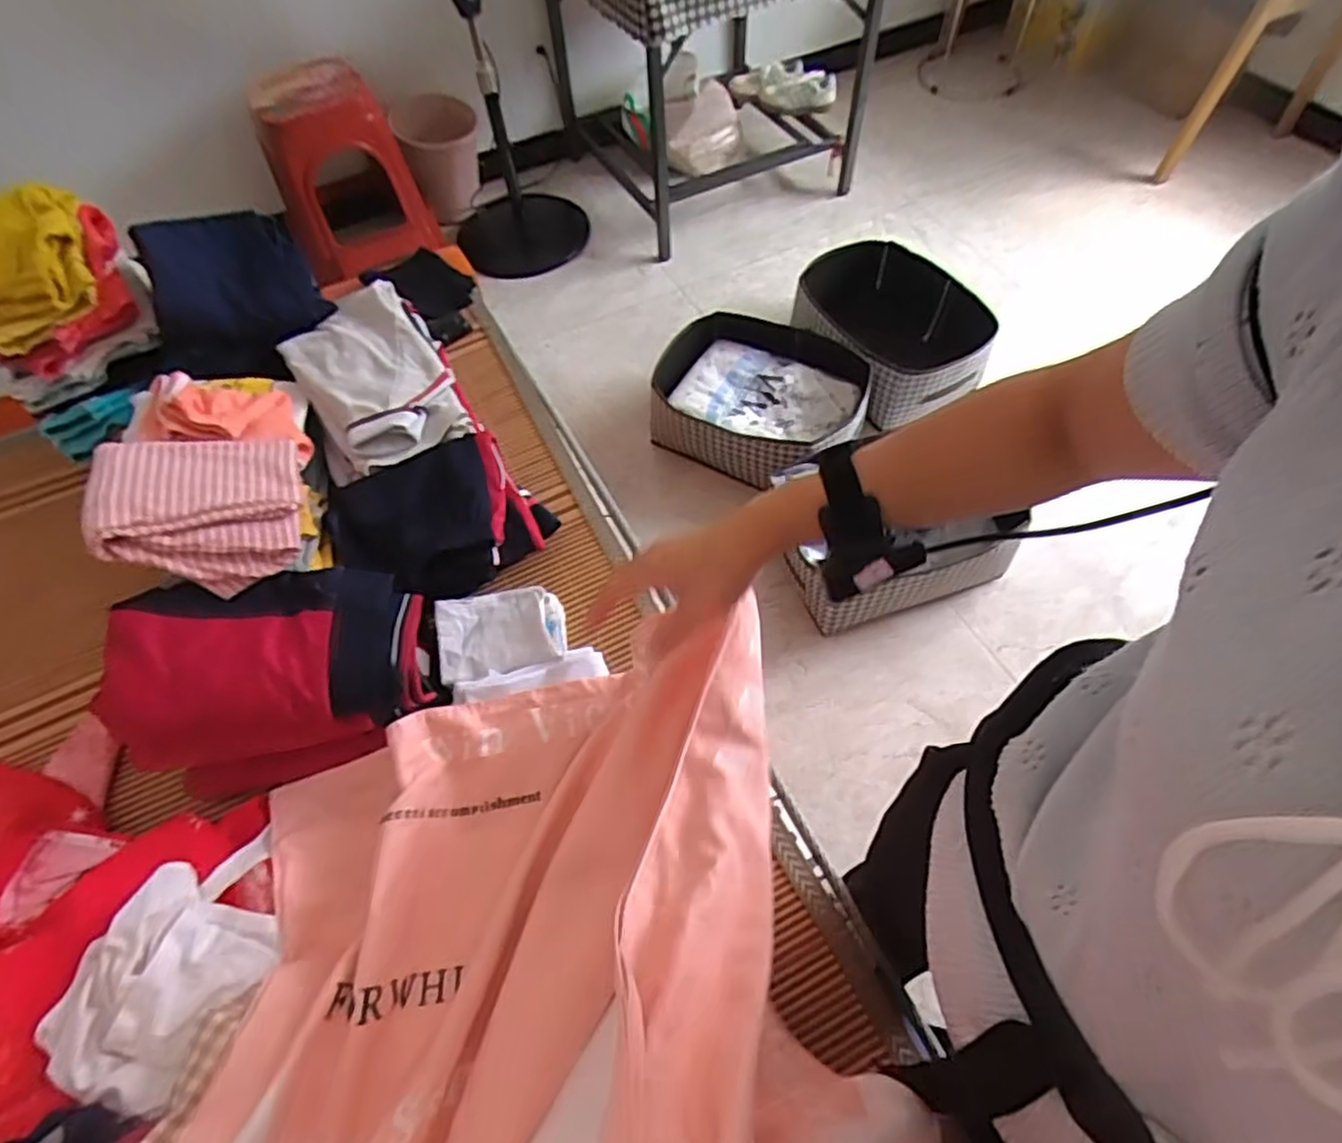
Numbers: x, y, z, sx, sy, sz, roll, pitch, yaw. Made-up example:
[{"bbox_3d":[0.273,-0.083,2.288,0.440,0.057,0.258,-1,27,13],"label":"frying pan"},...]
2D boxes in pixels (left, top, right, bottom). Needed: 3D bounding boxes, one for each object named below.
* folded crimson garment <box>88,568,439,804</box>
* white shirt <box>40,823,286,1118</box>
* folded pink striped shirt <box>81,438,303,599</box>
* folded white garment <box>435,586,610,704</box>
[{"bbox_3d":[-0.420,0.102,0.768,0.258,0.183,0.178,-14,59,-5],"label":"folded crimson garment"},{"bbox_3d":[-0.467,0.371,0.672,0.174,0.060,0.215,15,61,12],"label":"white shirt"},{"bbox_3d":[-0.523,-0.072,0.795,0.201,0.079,0.190,-2,45,-23],"label":"folded pink striped shirt"},{"bbox_3d":[-0.187,0.077,0.853,0.187,0.041,0.148,-12,59,-4],"label":"folded white garment"}]

